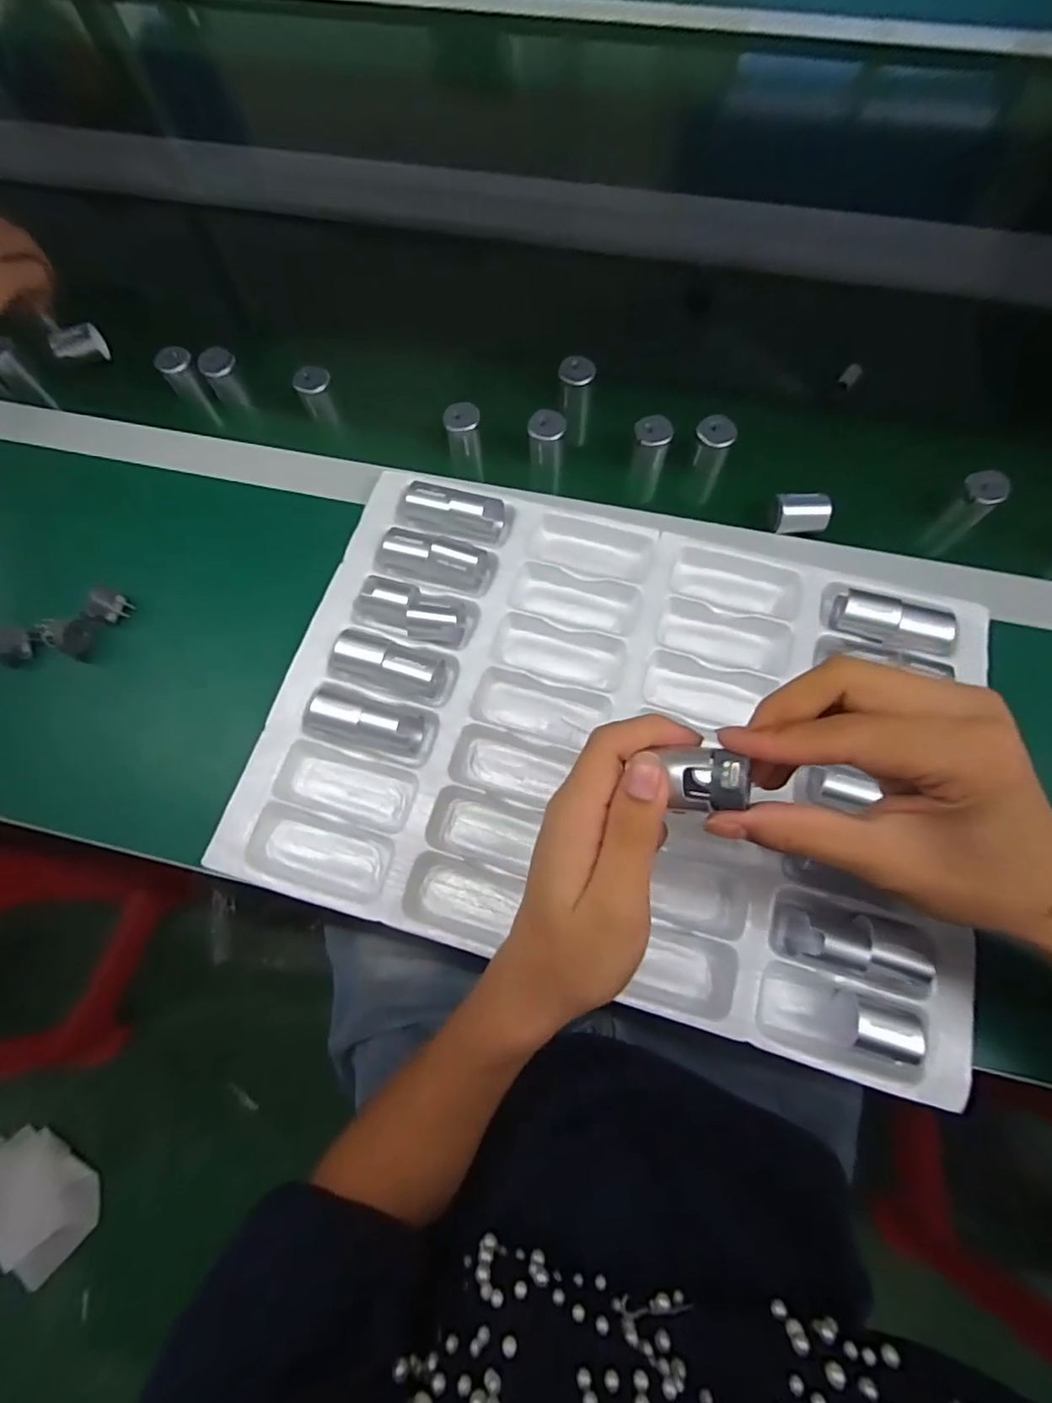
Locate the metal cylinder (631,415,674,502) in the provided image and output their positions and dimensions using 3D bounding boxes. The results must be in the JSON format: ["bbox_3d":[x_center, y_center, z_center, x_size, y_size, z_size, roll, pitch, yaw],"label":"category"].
[{"bbox_3d":[0.102,-0.204,0.482,0.028,0.067,0.033,13,74,4],"label":"metal cylinder"}]

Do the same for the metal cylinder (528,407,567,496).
[{"bbox_3d":[0.017,-0.208,0.481,0.028,0.073,0.028,3,74,1],"label":"metal cylinder"}]

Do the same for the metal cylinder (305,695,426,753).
[{"bbox_3d":[-0.109,0.016,0.383,0.076,0.025,0.024,13,74,4],"label":"metal cylinder"}]

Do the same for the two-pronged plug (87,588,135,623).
[{"bbox_3d":[-0.319,-0.072,0.434,0.017,0.028,0.021,3,74,43],"label":"two-pronged plug"}]

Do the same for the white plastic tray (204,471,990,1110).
[{"bbox_3d":[0.059,0.018,0.379,0.441,0.041,0.313,16,75,5],"label":"white plastic tray"}]

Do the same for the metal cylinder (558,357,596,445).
[{"bbox_3d":[0.042,-0.263,0.500,0.028,0.075,0.023,13,74,4],"label":"metal cylinder"}]

